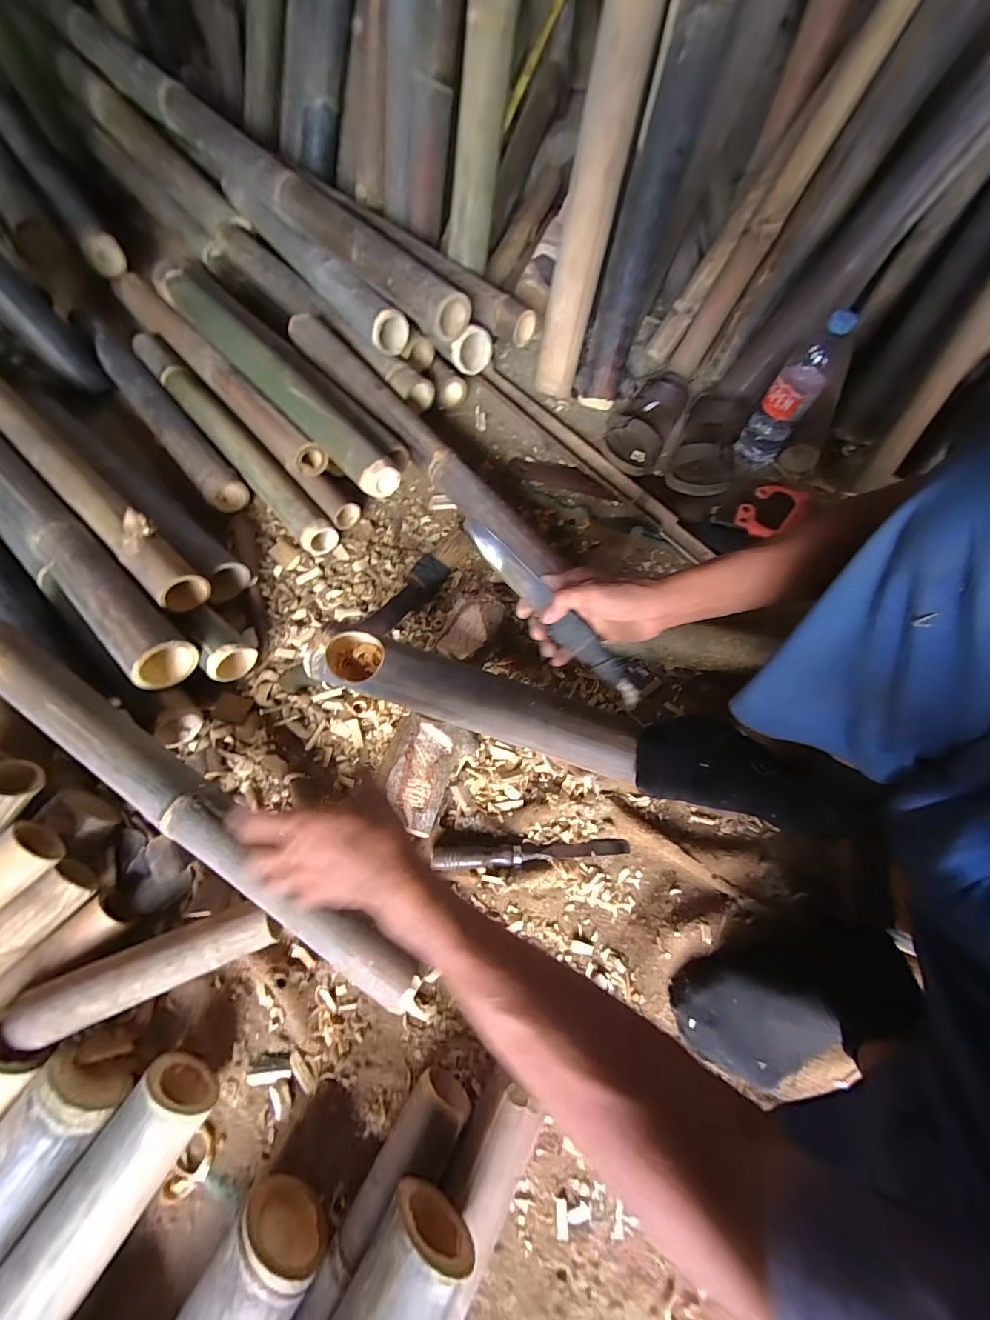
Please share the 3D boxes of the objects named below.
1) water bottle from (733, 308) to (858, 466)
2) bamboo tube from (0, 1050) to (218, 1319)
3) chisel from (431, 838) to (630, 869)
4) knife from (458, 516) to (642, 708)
[{"bbox_3d":[0.476,-0.423,0.691,0.073,0.229,0.058,32,70,13],"label":"water bottle"},{"bbox_3d":[-0.445,0.628,0.334,0.073,0.072,0.529,29,69,12],"label":"bamboo tube"},{"bbox_3d":[0.048,0.237,0.524,0.237,0.020,0.023,-3,66,-1],"label":"chisel"},{"bbox_3d":[0.064,-0.058,0.489,0.024,0.031,0.276,-41,82,-16],"label":"knife"}]

